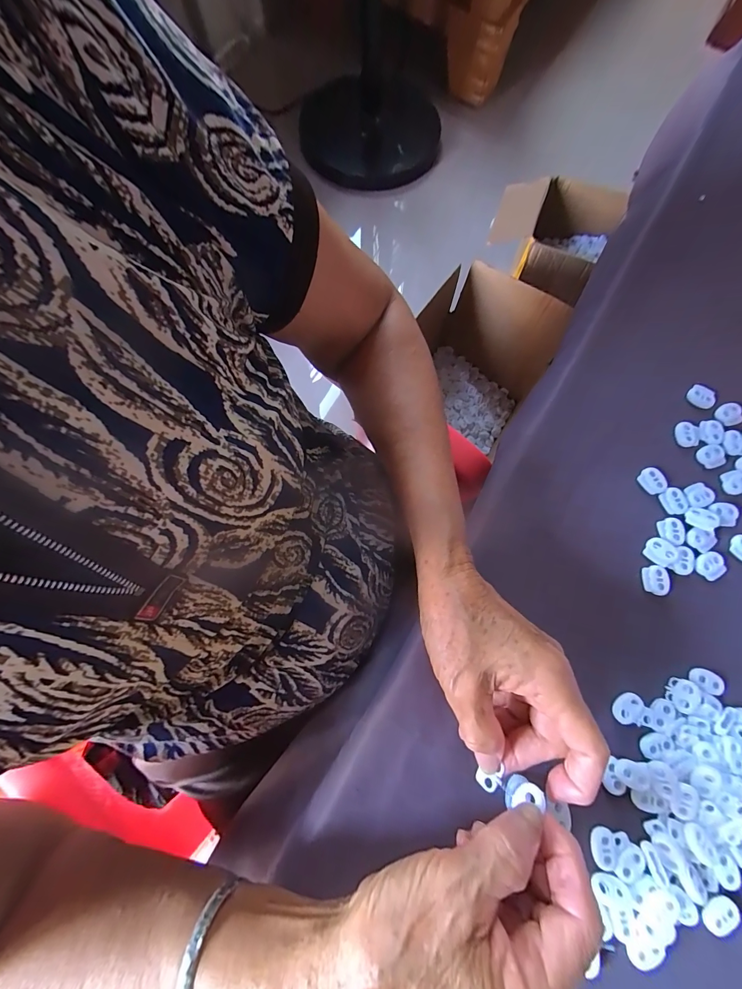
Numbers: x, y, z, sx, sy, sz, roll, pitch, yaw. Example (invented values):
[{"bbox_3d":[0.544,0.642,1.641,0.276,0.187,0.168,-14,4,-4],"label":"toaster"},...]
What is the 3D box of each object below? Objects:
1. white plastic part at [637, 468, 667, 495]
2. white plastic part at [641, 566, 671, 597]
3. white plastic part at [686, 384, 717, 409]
[{"bbox_3d":[0.236,-0.012,0.305,0.018,0.004,0.022,-31,77,-8],"label":"white plastic part"},{"bbox_3d":[0.222,0.067,0.284,0.019,0.004,0.022,5,74,2],"label":"white plastic part"},{"bbox_3d":[0.295,-0.087,0.327,0.023,0.006,0.017,43,79,9],"label":"white plastic part"}]

